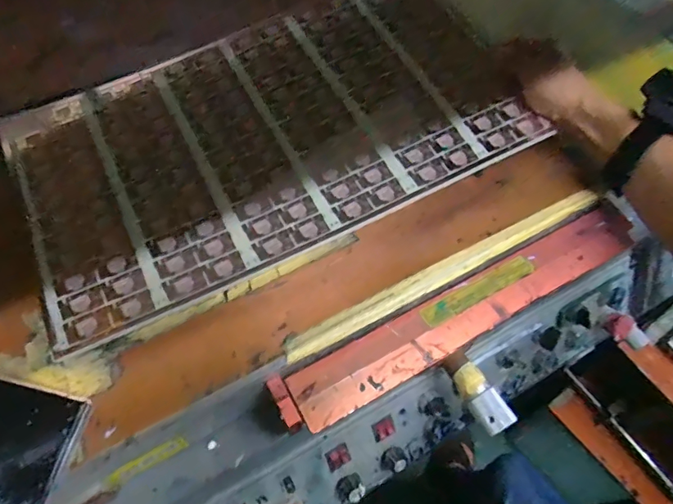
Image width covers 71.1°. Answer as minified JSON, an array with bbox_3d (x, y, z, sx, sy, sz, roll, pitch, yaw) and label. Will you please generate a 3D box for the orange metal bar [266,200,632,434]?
[{"bbox_3d":[0.126,0.049,0.429,0.385,0.019,0.052,-24,62,-17],"label":"orange metal bar"}]

